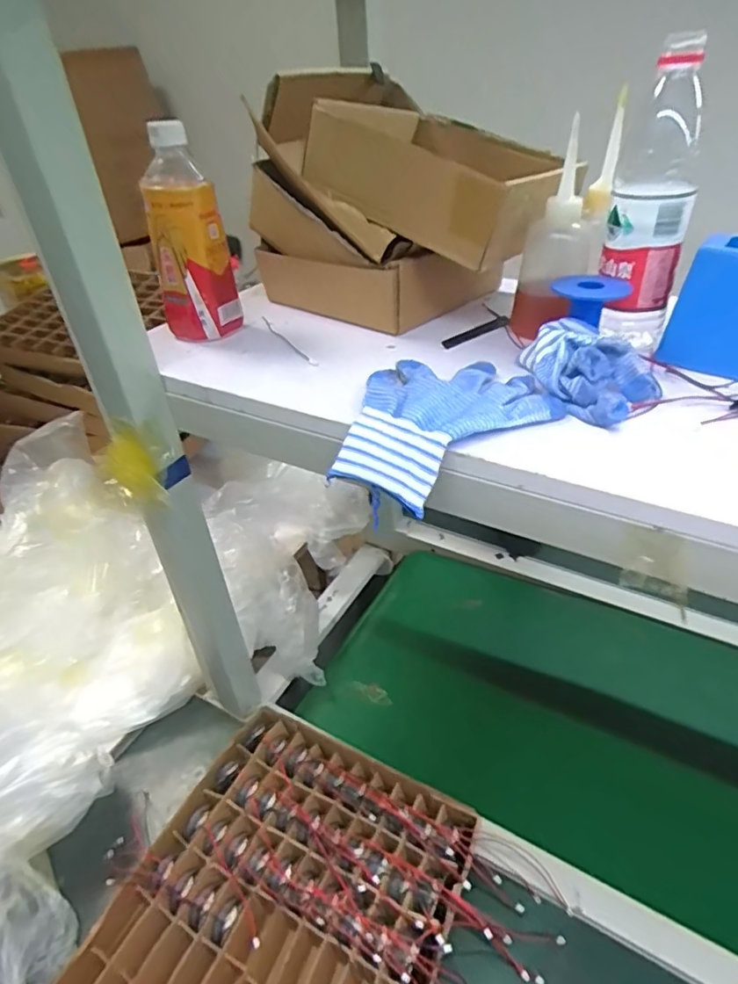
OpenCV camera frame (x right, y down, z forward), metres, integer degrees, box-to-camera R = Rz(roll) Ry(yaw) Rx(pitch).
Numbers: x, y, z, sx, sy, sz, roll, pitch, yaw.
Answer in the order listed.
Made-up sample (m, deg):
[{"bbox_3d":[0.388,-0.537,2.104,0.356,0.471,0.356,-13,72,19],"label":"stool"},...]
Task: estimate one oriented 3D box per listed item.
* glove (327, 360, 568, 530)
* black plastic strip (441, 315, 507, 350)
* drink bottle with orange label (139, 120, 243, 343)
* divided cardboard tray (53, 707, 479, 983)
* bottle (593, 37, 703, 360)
[{"bbox_3d":[0.044,-0.054,0.423,0.167,0.041,0.125,-23,41,-23],"label":"glove"},{"bbox_3d":[0.107,-0.159,0.551,0.092,0.005,0.014,-28,43,-28],"label":"black plastic strip"},{"bbox_3d":[-0.171,-0.236,0.523,0.070,0.168,0.067,-13,38,-12],"label":"drink bottle with orange label"},{"bbox_3d":[-0.114,0.470,0.537,0.318,0.060,0.452,17,42,25],"label":"divided cardboard tray"},{"bbox_3d":[0.226,-0.230,0.455,0.057,0.212,0.063,-12,38,-10],"label":"bottle"}]

